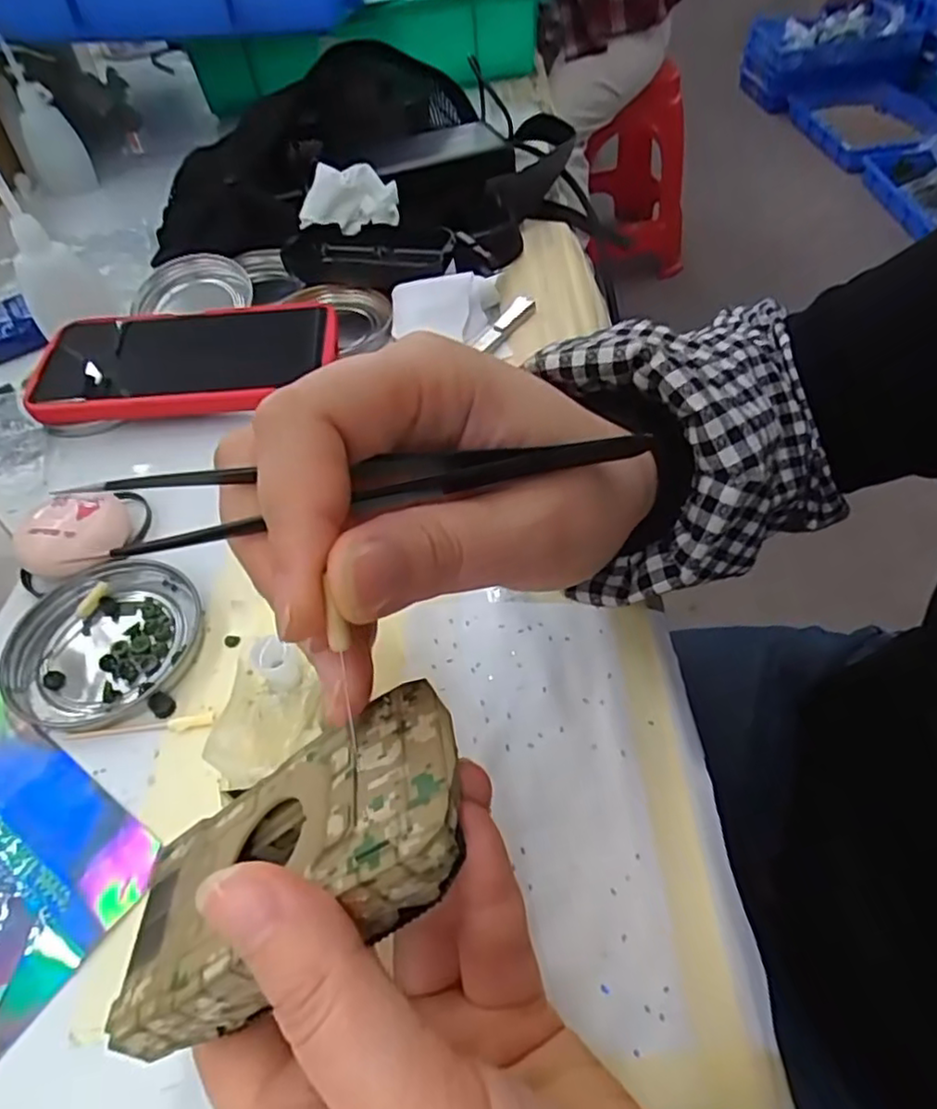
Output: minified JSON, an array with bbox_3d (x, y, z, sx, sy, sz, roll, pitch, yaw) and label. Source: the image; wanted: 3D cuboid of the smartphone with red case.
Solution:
[{"bbox_3d":[-0.166,-0.109,0.388,0.170,0.021,0.081,-4,51,1],"label":"smartphone with red case"}]

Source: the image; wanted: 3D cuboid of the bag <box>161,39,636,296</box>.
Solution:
[{"bbox_3d":[-0.071,-0.310,0.504,0.277,0.079,0.286,10,51,14],"label":"bag"}]

